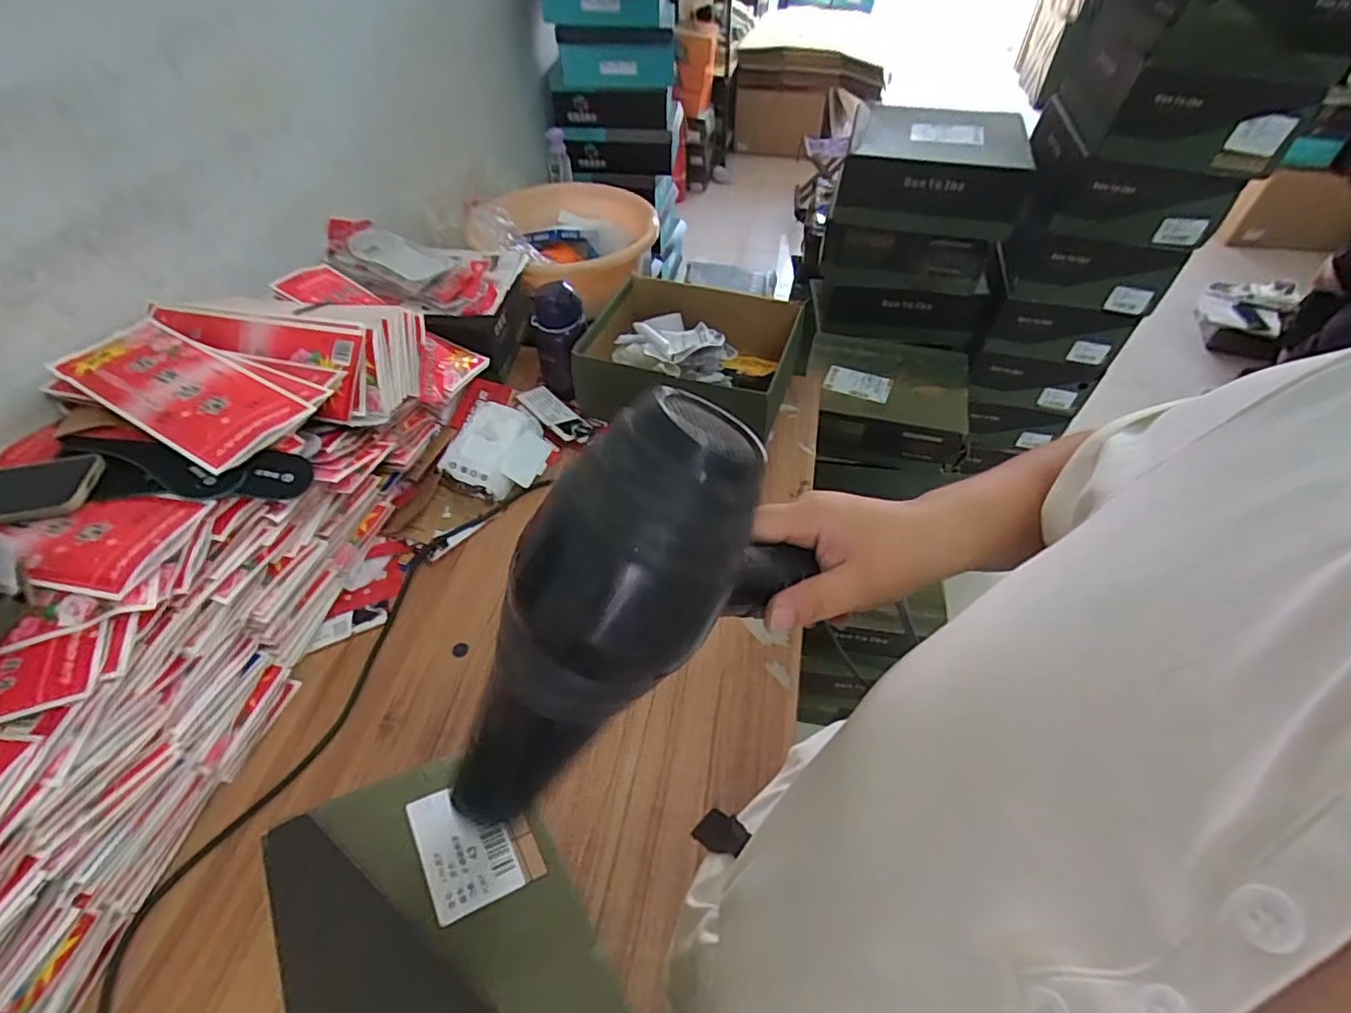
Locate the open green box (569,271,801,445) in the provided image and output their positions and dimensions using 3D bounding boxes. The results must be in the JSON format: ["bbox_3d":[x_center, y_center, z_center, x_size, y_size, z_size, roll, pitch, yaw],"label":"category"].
[{"bbox_3d":[0.025,-0.255,0.995,0.330,0.142,0.270,4,49,4],"label":"open green box"}]

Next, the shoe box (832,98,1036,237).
[{"bbox_3d":[0.499,-0.665,1.168,0.321,0.145,0.287,14,50,11],"label":"shoe box"}]

